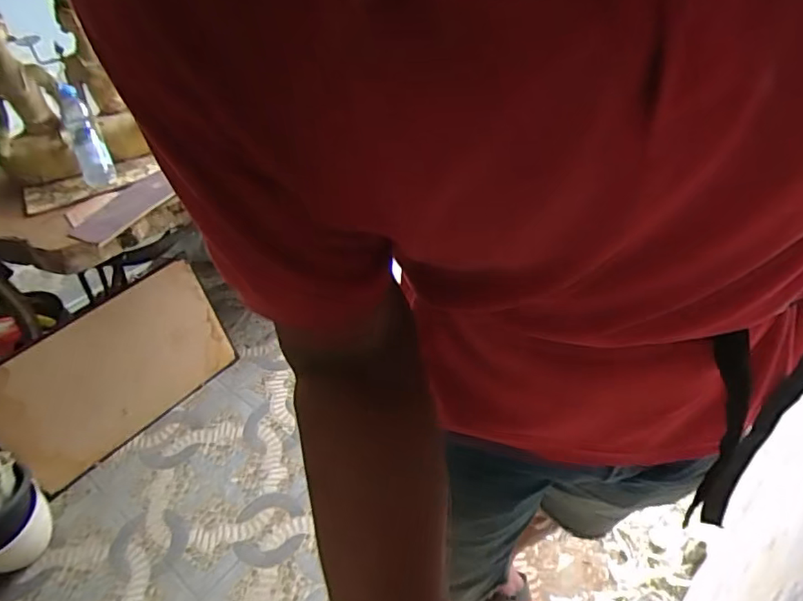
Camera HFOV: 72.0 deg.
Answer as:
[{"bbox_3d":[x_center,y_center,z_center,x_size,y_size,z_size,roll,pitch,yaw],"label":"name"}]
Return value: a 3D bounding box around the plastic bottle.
[{"bbox_3d":[-0.753,-0.393,1.296,0.061,0.062,0.279,-21,83,-15],"label":"plastic bottle"}]

